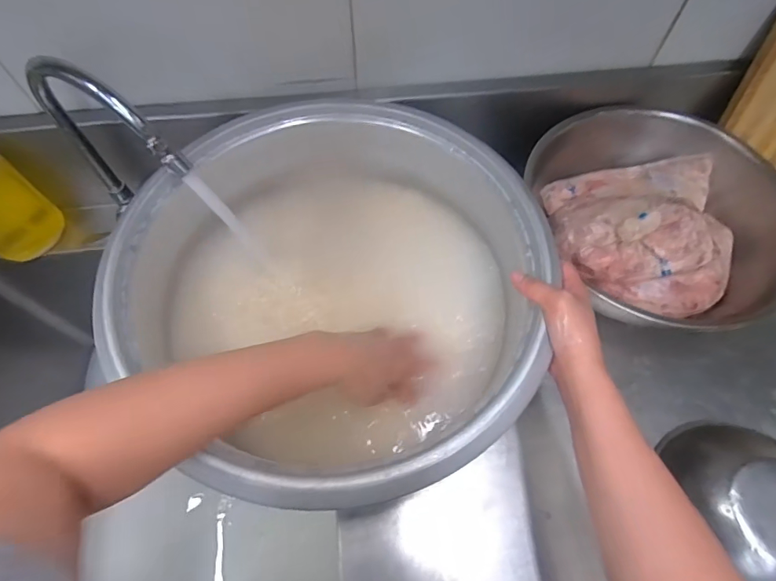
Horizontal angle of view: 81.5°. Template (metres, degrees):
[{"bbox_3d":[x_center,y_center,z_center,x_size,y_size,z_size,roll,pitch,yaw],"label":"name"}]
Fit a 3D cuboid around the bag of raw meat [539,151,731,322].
[{"bbox_3d":[0.335,-0.086,0.567,0.210,0.087,0.218,-4,61,-2],"label":"bag of raw meat"}]

